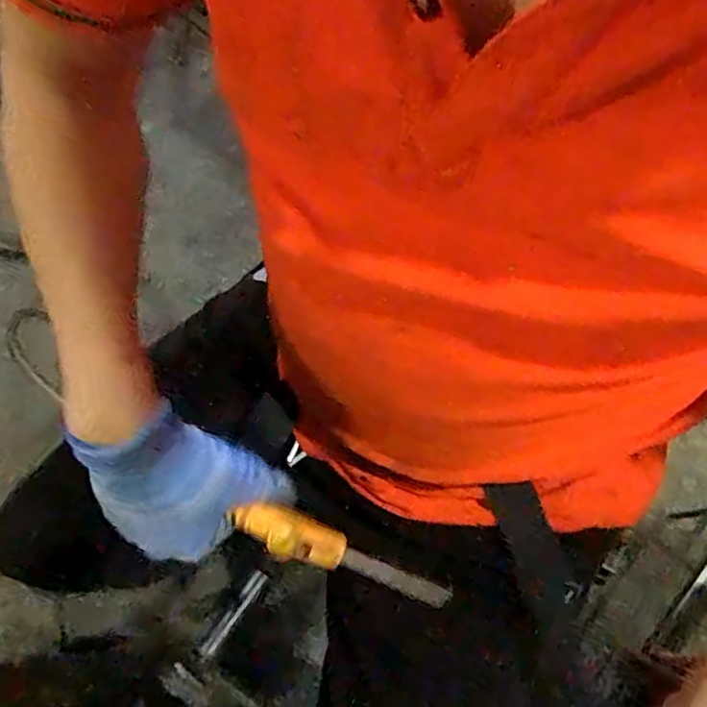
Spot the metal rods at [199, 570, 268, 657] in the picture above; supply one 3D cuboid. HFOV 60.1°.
[{"bbox_3d":[-0.095,0.206,0.486,0.012,0.011,0.072,31,69,15],"label":"metal rods"}]

